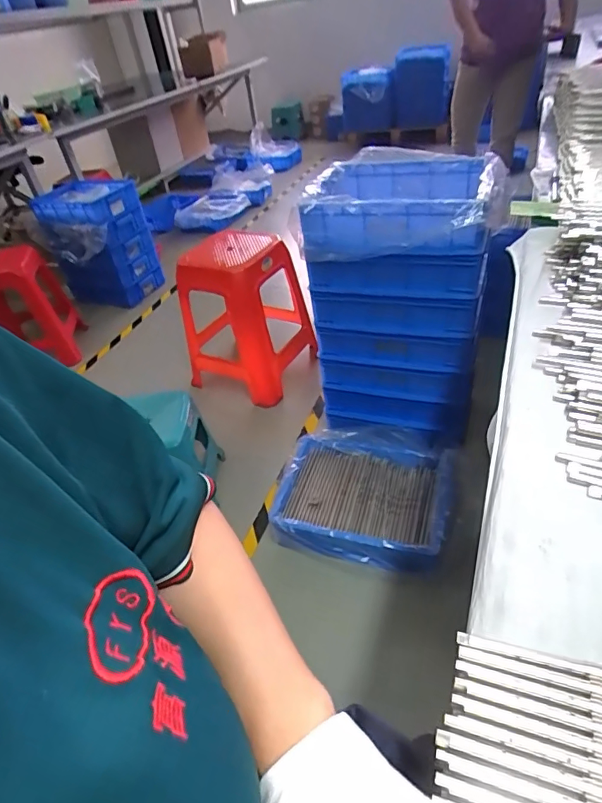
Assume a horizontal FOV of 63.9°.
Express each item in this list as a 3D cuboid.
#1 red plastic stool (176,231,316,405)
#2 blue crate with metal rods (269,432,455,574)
[{"bbox_3d":[-0.207,-0.308,1.719,0.406,0.464,0.374,8,43,21],"label":"red plastic stool"},{"bbox_3d":[0.164,0.226,1.252,0.416,0.134,0.385,4,41,17],"label":"blue crate with metal rods"}]

